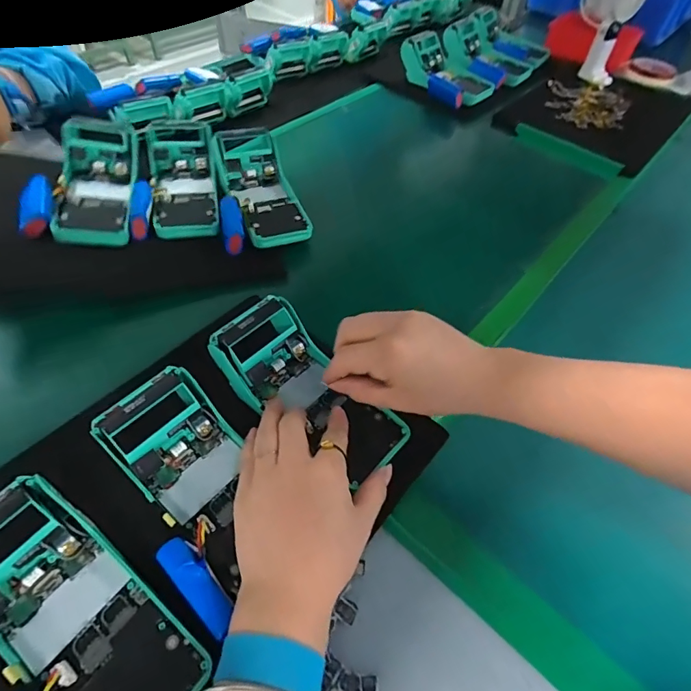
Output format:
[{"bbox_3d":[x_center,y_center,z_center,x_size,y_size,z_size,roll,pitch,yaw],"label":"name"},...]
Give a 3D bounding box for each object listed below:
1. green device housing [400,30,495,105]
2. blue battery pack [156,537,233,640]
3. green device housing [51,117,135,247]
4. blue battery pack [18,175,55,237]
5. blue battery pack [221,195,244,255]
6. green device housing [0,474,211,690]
[{"bbox_3d":[0.181,-0.494,0.778,0.109,0.044,0.166,-37,65,-25],"label":"green device housing"},{"bbox_3d":[-0.092,0.150,0.278,0.065,0.017,0.020,37,57,25],"label":"blue battery pack"},{"bbox_3d":[-0.284,-0.192,0.503,0.074,0.044,0.177,-7,57,-9],"label":"green device housing"},{"bbox_3d":[-0.321,-0.142,0.458,0.026,0.022,0.083,-12,51,-14],"label":"blue battery pack"},{"bbox_3d":[-0.132,-0.143,0.511,0.023,0.018,0.083,-8,51,-10],"label":"blue battery pack"},{"bbox_3d":[-0.162,0.161,0.254,0.160,0.056,0.083,32,55,22],"label":"green device housing"}]

